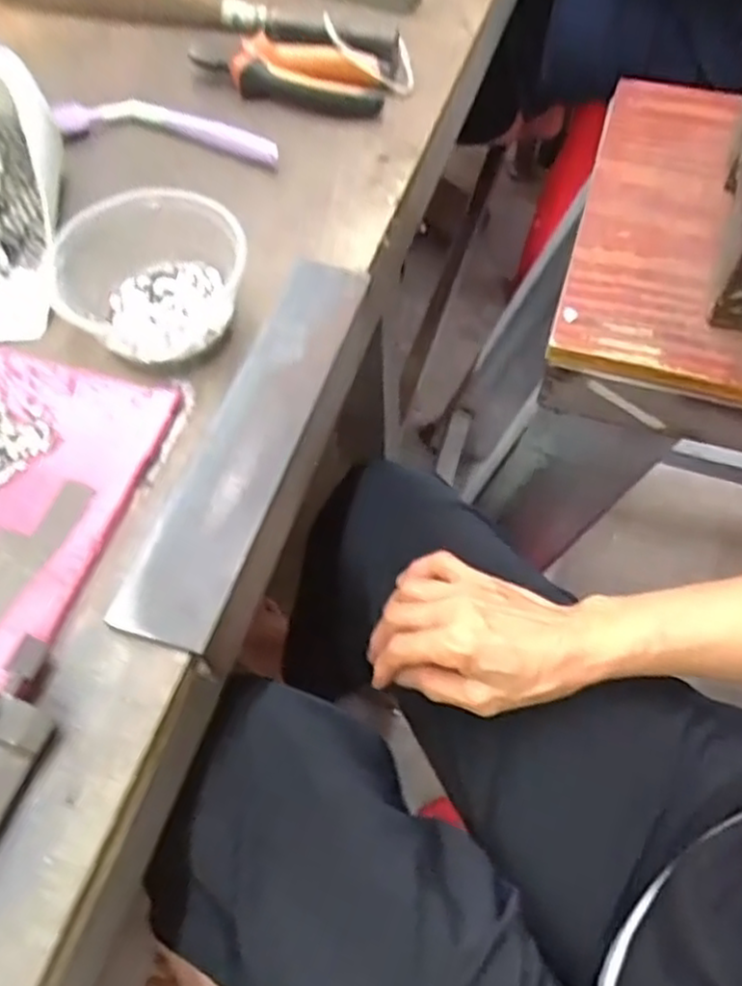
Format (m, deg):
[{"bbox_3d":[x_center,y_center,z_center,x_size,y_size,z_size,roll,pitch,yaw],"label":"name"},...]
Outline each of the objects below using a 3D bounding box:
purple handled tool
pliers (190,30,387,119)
[{"bbox_3d":[-0.143,-0.260,0.517,0.167,0.020,0.033,13,62,7],"label":"purple handled tool"},{"bbox_3d":[-0.062,-0.315,0.542,0.146,0.024,0.045,15,61,10],"label":"pliers"}]

